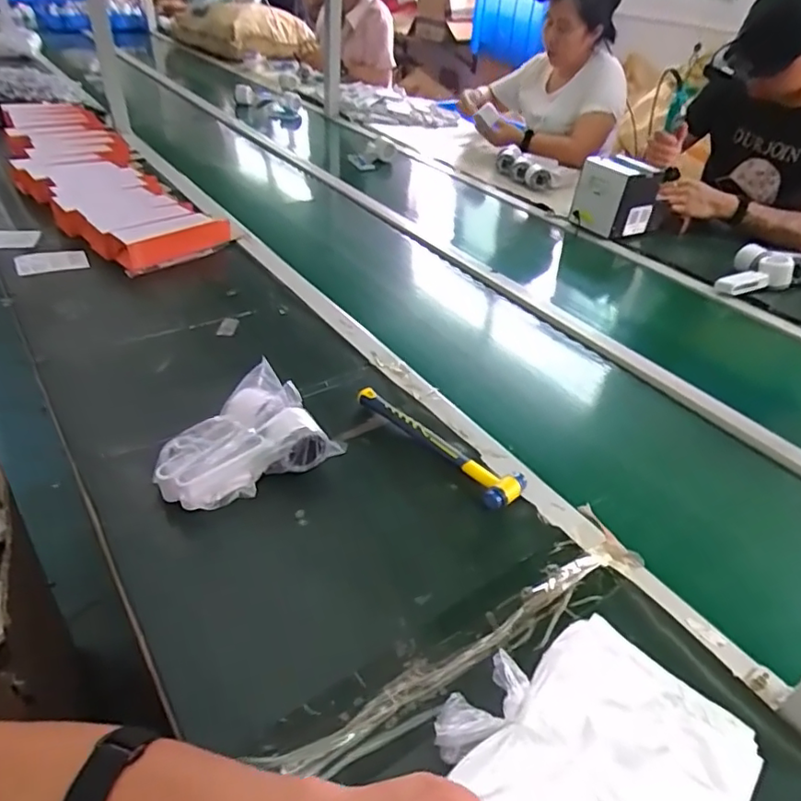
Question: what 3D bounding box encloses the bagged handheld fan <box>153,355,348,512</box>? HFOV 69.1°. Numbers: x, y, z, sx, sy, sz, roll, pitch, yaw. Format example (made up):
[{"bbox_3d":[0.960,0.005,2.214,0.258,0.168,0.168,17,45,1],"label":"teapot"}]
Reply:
[{"bbox_3d":[-0.177,0.043,0.652,0.195,0.077,0.114,-23,46,-31],"label":"bagged handheld fan"}]

